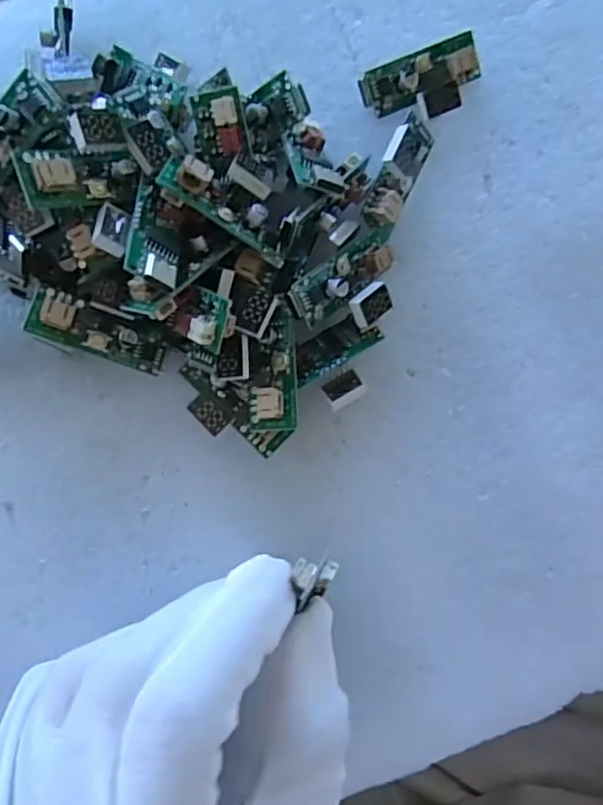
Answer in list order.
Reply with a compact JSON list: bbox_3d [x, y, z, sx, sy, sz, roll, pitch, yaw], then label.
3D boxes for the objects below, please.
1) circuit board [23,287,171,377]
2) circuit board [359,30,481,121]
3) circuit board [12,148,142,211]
[{"bbox_3d":[-0.056,-0.020,0.166,0.038,0.008,0.013,21,86,-22],"label":"circuit board"},{"bbox_3d":[0.040,-0.101,0.188,0.039,0.011,0.022,-26,87,-3],"label":"circuit board"},{"bbox_3d":[-0.056,-0.059,0.154,0.032,0.009,0.014,-19,86,-43],"label":"circuit board"}]

